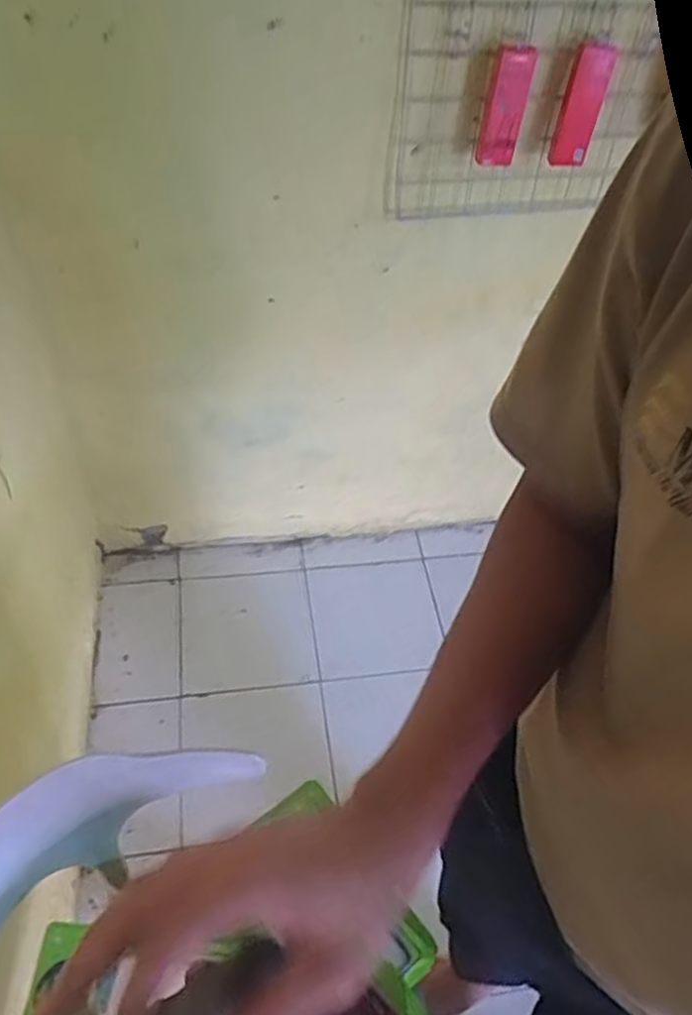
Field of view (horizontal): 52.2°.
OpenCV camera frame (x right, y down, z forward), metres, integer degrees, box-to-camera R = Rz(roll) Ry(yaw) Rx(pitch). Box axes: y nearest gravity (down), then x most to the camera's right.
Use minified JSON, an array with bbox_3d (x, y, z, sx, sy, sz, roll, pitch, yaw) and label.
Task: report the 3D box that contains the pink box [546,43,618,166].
[{"bbox_3d":[0.351,-0.597,1.052,0.053,0.157,0.031,9,32,-2],"label":"pink box"}]

